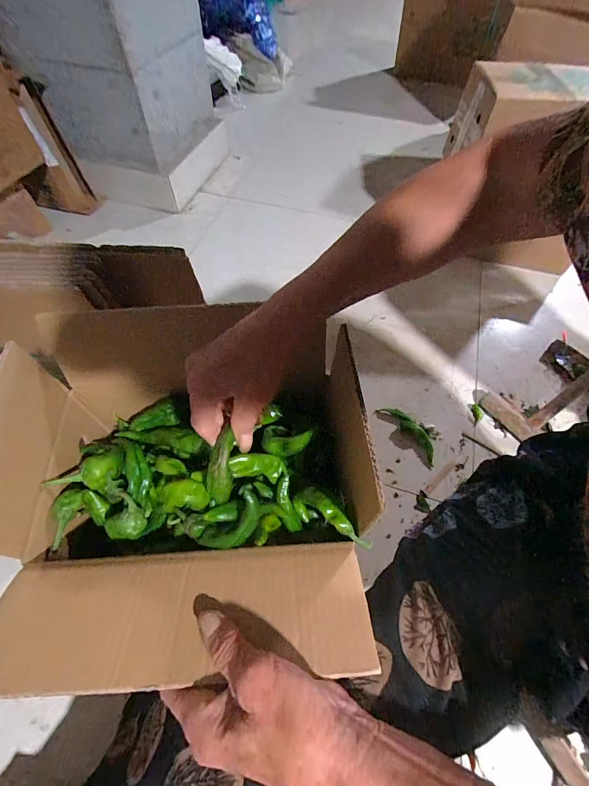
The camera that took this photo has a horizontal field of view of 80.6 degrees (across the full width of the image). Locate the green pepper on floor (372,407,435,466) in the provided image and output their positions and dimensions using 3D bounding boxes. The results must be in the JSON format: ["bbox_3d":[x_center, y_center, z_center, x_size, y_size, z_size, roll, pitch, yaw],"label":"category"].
[{"bbox_3d":[0.234,0.075,0.697,0.050,0.018,0.148,-33,65,-18],"label":"green pepper on floor"}]

